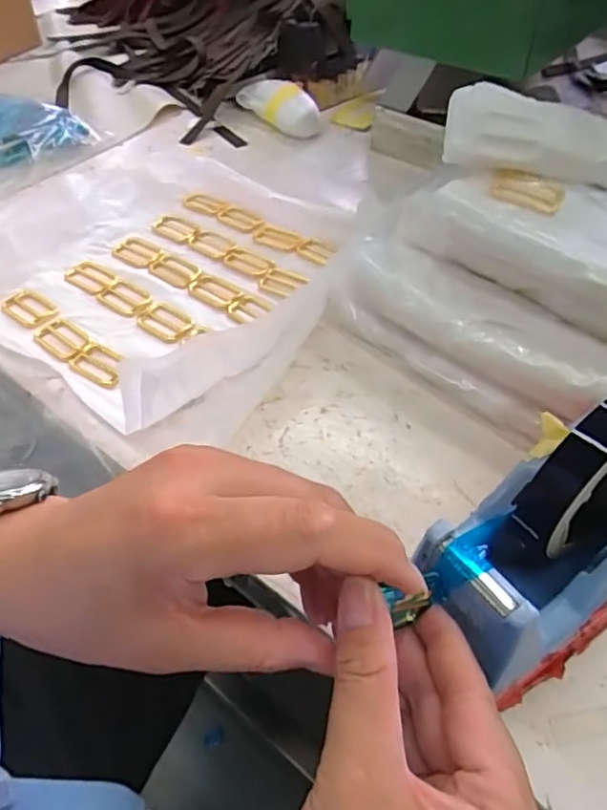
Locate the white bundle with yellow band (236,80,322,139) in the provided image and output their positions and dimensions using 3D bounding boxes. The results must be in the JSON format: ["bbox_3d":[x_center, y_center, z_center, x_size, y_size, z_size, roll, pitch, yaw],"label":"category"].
[{"bbox_3d":[-0.028,-0.363,0.733,0.049,0.037,0.114,-36,57,-26],"label":"white bundle with yellow band"}]

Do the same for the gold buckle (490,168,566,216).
[{"bbox_3d":[0.147,-0.140,0.397,0.047,0.008,0.031,22,53,19],"label":"gold buckle"}]

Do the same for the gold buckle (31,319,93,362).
[{"bbox_3d":[-0.191,-0.052,0.479,0.052,0.004,0.031,30,56,24],"label":"gold buckle"}]

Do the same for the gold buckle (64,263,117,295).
[{"bbox_3d":[-0.186,-0.112,0.530,0.048,0.004,0.029,33,57,27],"label":"gold buckle"}]

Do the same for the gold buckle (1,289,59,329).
[{"bbox_3d":[-0.228,-0.080,0.503,0.049,0.005,0.032,30,56,25],"label":"gold buckle"}]

